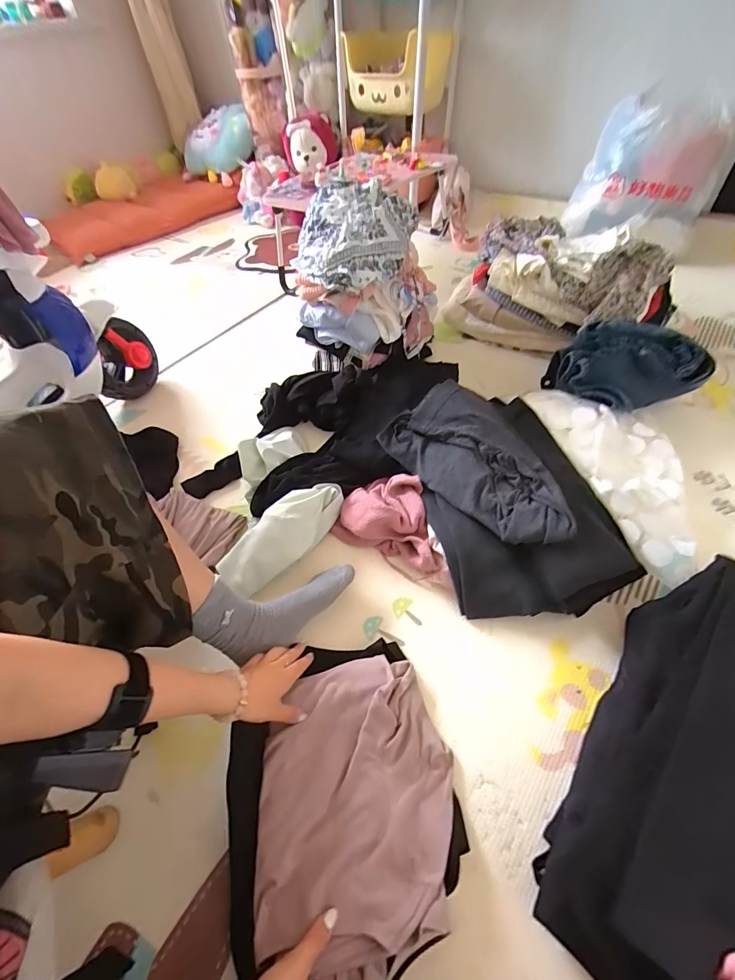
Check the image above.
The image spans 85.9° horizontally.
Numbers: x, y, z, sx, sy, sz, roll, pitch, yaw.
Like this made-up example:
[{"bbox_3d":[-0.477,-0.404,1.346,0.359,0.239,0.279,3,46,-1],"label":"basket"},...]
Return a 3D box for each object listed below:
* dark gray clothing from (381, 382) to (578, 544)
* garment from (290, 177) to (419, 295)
[{"bbox_3d":[0.194,-0.051,0.682,0.171,0.068,0.363,-32,56,-18],"label":"dark gray clothing"},{"bbox_3d":[-0.038,-0.501,0.772,0.223,0.110,0.213,13,55,15],"label":"garment"}]

